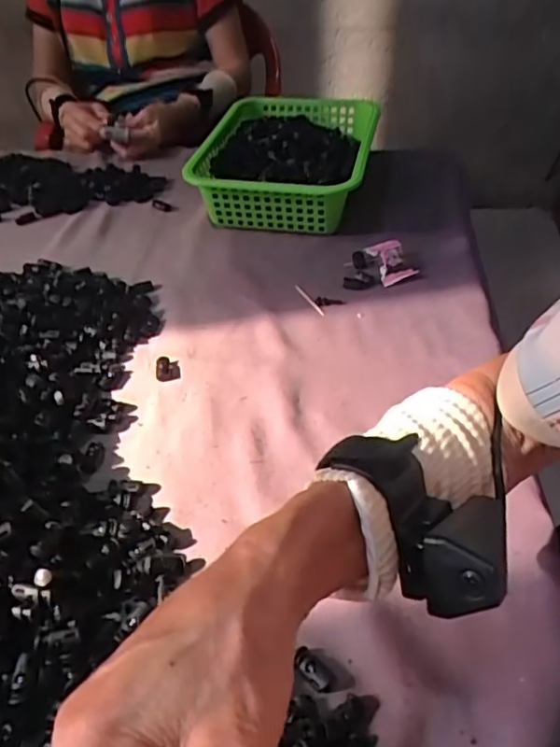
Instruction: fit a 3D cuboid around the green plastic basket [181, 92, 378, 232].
[{"bbox_3d":[0.018,-0.294,0.822,0.205,0.086,0.321,8,44,11],"label":"green plastic basket"}]

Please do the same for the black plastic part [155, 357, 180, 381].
[{"bbox_3d":[-0.108,-0.004,0.572,0.022,0.011,0.028,-8,43,-5],"label":"black plastic part"}]

